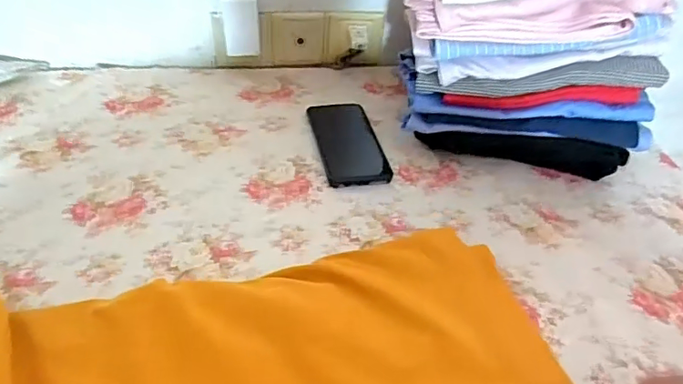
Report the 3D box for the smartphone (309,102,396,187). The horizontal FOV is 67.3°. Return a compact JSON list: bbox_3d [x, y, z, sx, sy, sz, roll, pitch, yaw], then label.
[{"bbox_3d":[0.009,-0.065,0.650,0.080,0.011,0.157,-6,44,-12],"label":"smartphone"}]

